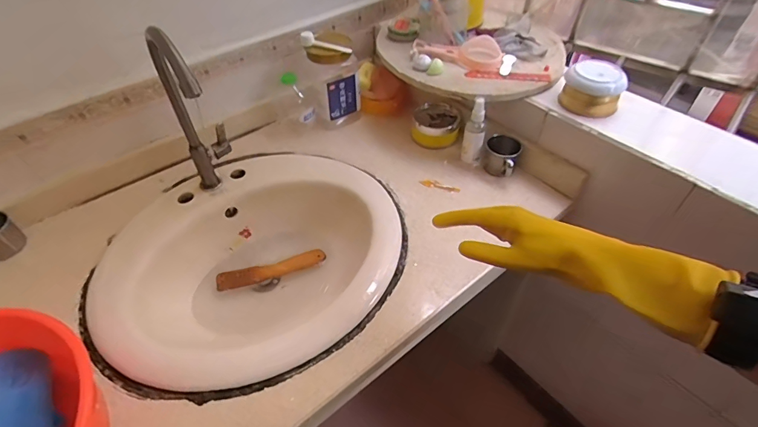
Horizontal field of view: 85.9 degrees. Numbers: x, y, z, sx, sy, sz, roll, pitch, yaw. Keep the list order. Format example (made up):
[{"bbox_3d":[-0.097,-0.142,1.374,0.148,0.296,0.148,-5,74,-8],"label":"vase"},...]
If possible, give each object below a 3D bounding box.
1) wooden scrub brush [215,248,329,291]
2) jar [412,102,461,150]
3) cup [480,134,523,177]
[{"bbox_3d":[-0.201,0.106,0.766,0.197,0.021,0.037,-15,49,-13],"label":"wooden scrub brush"},{"bbox_3d":[0.120,-0.192,0.881,0.102,0.047,0.098,10,48,9],"label":"jar"},{"bbox_3d":[0.235,-0.110,0.795,0.068,0.063,0.063,0,47,0],"label":"cup"}]

